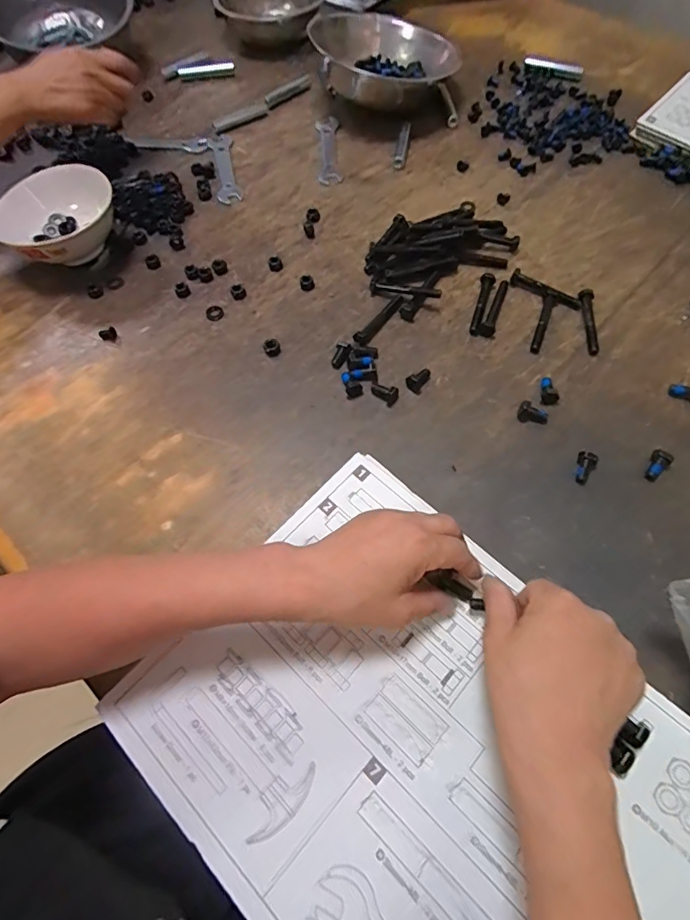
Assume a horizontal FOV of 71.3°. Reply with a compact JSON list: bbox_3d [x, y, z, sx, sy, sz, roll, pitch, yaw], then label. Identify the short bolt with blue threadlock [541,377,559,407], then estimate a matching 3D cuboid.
[{"bbox_3d":[0.200,-0.067,0.469,0.017,0.014,0.027,8,62,6],"label":"short bolt with blue threadlock"}]

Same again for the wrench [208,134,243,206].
[{"bbox_3d":[-0.163,-0.399,0.654,0.032,0.004,0.149,-13,62,-5],"label":"wrench"}]

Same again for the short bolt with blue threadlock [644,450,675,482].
[{"bbox_3d":[0.277,0.005,0.427,0.025,0.018,0.018,-41,68,-18],"label":"short bolt with blue threadlock"}]

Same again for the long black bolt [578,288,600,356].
[{"bbox_3d":[0.258,-0.147,0.507,0.016,0.012,0.081,5,62,4],"label":"long black bolt"}]

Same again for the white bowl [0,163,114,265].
[{"bbox_3d":[-0.327,-0.277,0.562,0.124,0.064,0.139,-39,67,-17],"label":"white bowl"}]

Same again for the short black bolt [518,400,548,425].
[{"bbox_3d":[0.179,-0.043,0.456,0.028,0.015,0.015,26,66,15],"label":"short black bolt"}]

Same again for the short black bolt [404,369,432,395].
[{"bbox_3d":[0.076,-0.080,0.479,0.029,0.011,0.018,-36,67,-16],"label":"short black bolt"}]

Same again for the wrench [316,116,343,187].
[{"bbox_3d":[-0.023,-0.432,0.673,0.031,0.007,0.154,-3,62,0],"label":"wrench"}]

